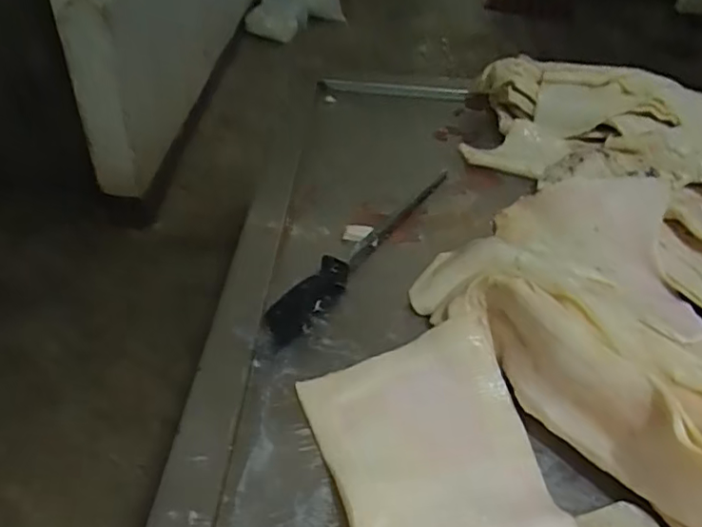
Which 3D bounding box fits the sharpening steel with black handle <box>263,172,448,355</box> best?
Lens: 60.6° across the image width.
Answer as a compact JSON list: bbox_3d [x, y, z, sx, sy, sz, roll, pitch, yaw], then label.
[{"bbox_3d":[0.021,-0.025,0.754,0.032,0.047,0.403,24,46,22],"label":"sharpening steel with black handle"}]

